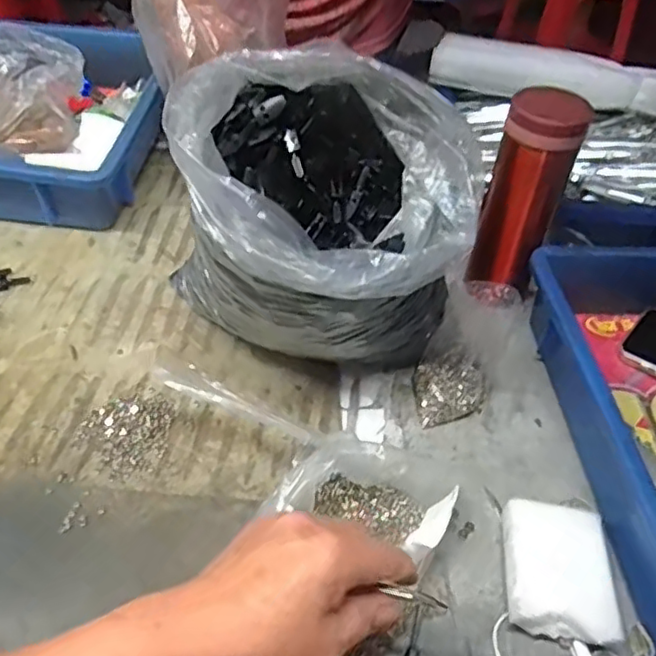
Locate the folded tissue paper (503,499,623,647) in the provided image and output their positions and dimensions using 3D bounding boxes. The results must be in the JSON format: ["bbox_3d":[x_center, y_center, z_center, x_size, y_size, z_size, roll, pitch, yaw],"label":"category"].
[{"bbox_3d":[0.142,0.152,0.396,0.061,0.028,0.083,9,47,5],"label":"folded tissue paper"}]

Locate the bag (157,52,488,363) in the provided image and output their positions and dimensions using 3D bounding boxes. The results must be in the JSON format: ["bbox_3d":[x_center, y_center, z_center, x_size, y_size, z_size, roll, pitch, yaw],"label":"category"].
[{"bbox_3d":[-0.010,-0.070,0.449,0.172,0.199,0.187,-21,51,-21],"label":"bag"}]

